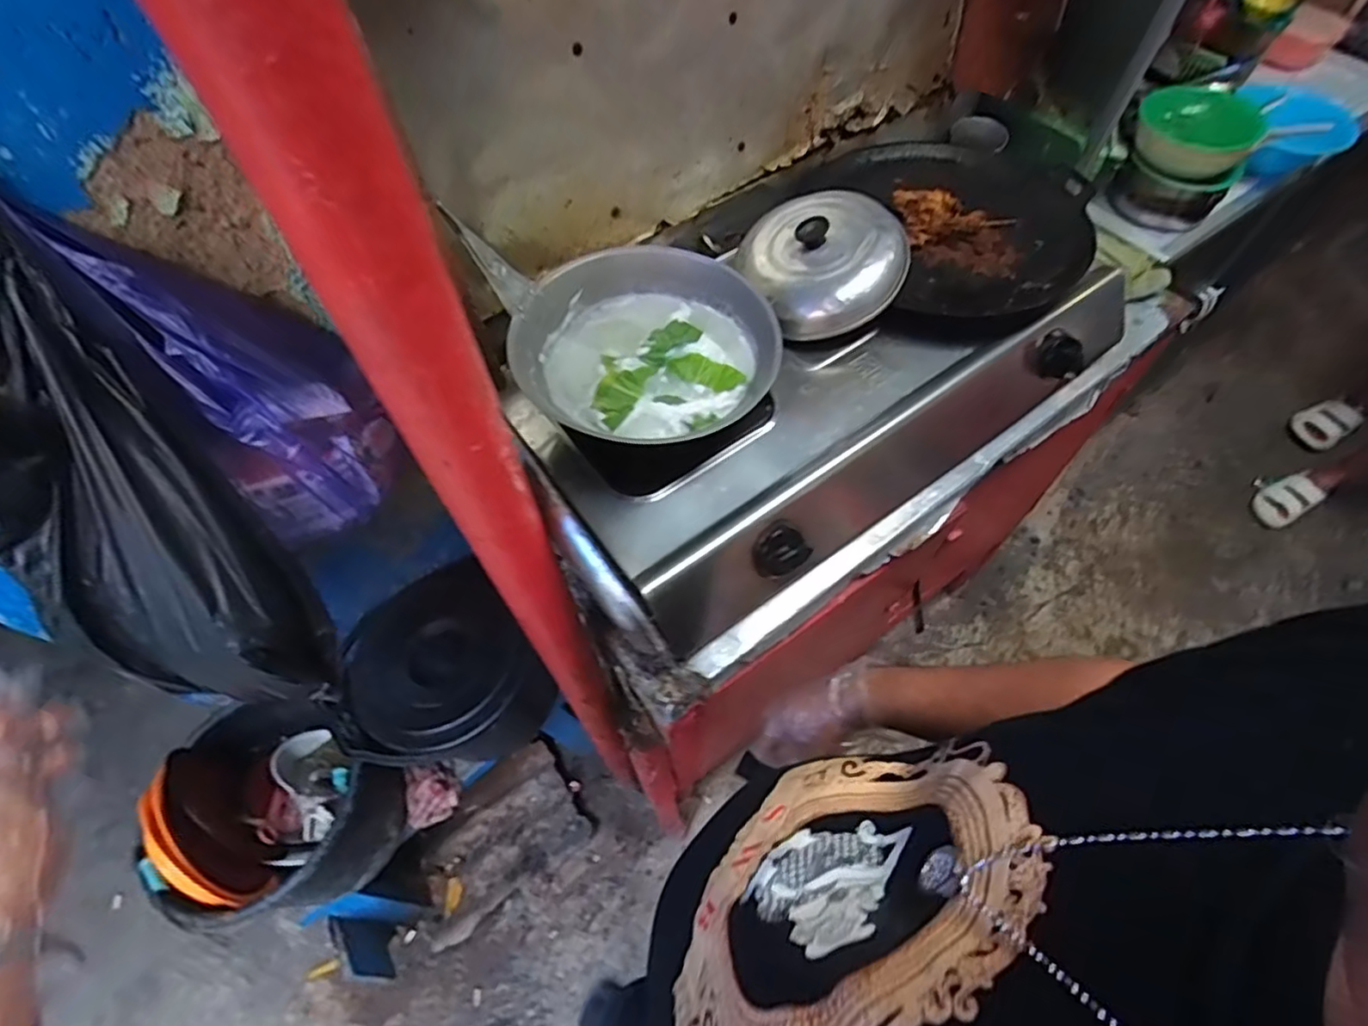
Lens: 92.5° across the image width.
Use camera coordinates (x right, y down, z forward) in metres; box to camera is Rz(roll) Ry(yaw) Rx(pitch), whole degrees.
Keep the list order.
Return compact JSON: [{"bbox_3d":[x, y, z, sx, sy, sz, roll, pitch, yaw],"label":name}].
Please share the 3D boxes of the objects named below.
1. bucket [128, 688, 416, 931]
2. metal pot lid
[{"bbox_3d":[-0.564,0.424,0.934,0.268,0.213,0.259,0,58,0],"label":"bucket"},{"bbox_3d":[0.155,-0.287,0.714,0.176,0.059,0.176,-5,69,12],"label":"metal pot lid"}]

